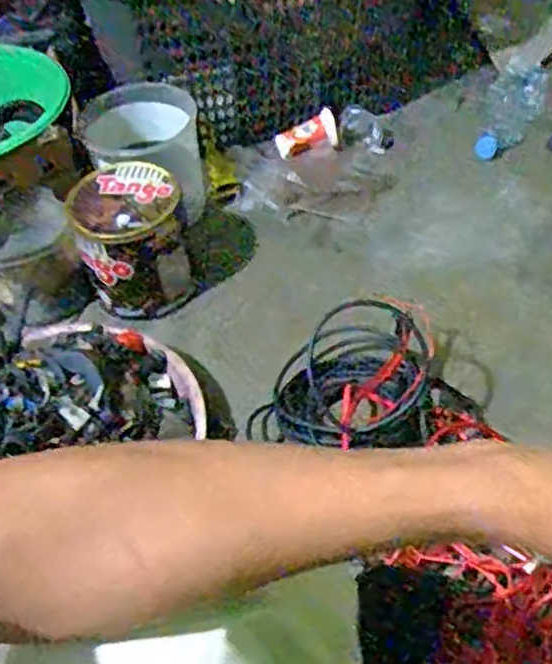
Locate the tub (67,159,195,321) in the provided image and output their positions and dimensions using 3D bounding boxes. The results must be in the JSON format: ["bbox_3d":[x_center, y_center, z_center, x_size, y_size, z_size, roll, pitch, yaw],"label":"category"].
[{"bbox_3d":[-0.199,-0.133,1.036,0.154,0.175,0.145,-18,51,-9],"label":"tub"}]

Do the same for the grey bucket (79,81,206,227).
[{"bbox_3d":[-0.200,-0.282,1.155,0.168,0.165,0.182,-3,50,4],"label":"grey bucket"}]

